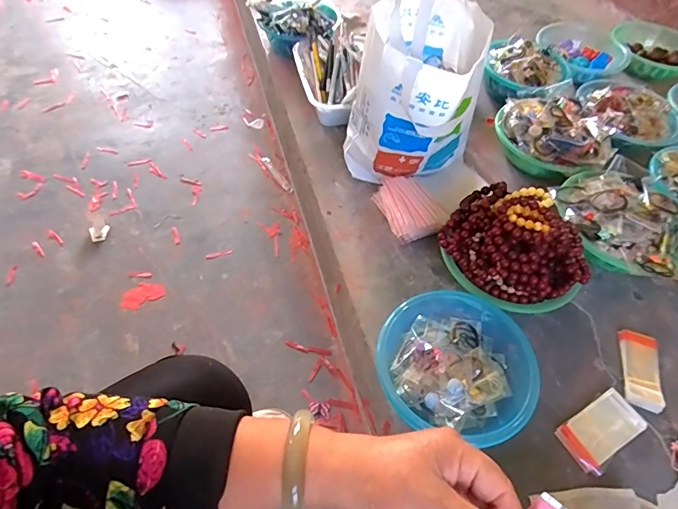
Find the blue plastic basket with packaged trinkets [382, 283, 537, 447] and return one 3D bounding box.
[{"bbox_3d":[0.176,0.160,0.664,0.218,0.076,0.225,2,55,-3],"label":"blue plastic basket with packaged trinkets"}]

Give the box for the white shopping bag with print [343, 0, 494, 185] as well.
[{"bbox_3d":[0.139,-0.284,0.836,0.203,0.320,0.226,29,58,15],"label":"white shopping bag with print"}]

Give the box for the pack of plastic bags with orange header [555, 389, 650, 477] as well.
[{"bbox_3d":[0.382,0.257,0.644,0.131,0.020,0.067,-25,60,-20],"label":"pack of plastic bags with orange header"}]

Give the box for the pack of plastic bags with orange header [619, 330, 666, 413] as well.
[{"bbox_3d":[0.483,0.184,0.705,0.055,0.021,0.134,17,55,8],"label":"pack of plastic bags with orange header"}]

